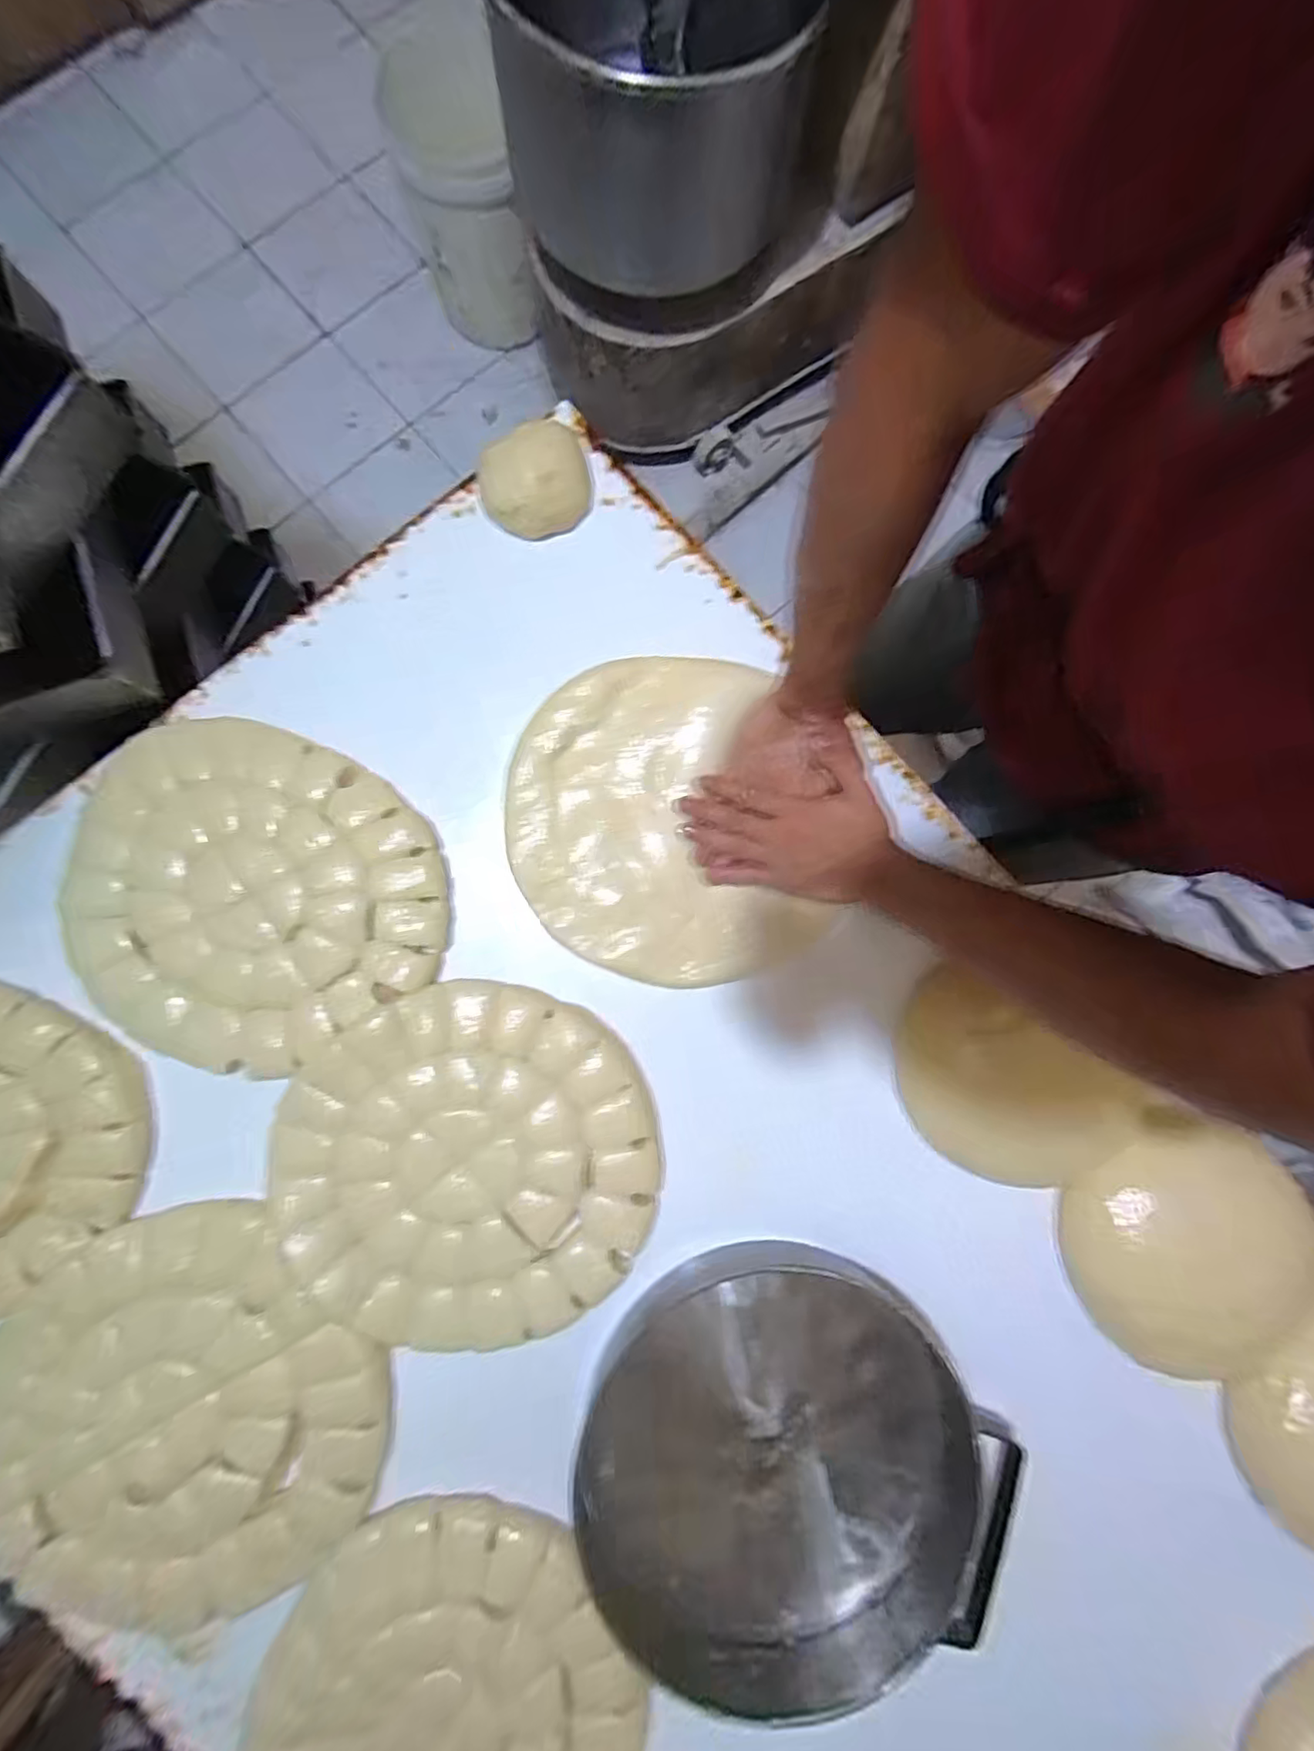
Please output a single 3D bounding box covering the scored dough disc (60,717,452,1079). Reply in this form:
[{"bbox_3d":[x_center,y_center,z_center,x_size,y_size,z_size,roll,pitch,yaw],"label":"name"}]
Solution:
[{"bbox_3d":[-0.349,0.017,0.526,0.315,0.026,0.271,30,83,2],"label":"scored dough disc"}]

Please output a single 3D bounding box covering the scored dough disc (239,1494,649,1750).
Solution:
[{"bbox_3d":[-0.165,0.652,0.473,0.298,0.033,0.289,-36,86,-5],"label":"scored dough disc"}]

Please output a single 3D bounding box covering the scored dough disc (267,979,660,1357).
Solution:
[{"bbox_3d":[-0.156,0.238,0.513,0.300,0.013,0.280,0,85,-6],"label":"scored dough disc"}]

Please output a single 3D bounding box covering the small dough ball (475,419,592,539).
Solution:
[{"bbox_3d":[-0.116,-0.376,0.575,0.102,0.034,0.096,0,83,-2],"label":"small dough ball"}]

